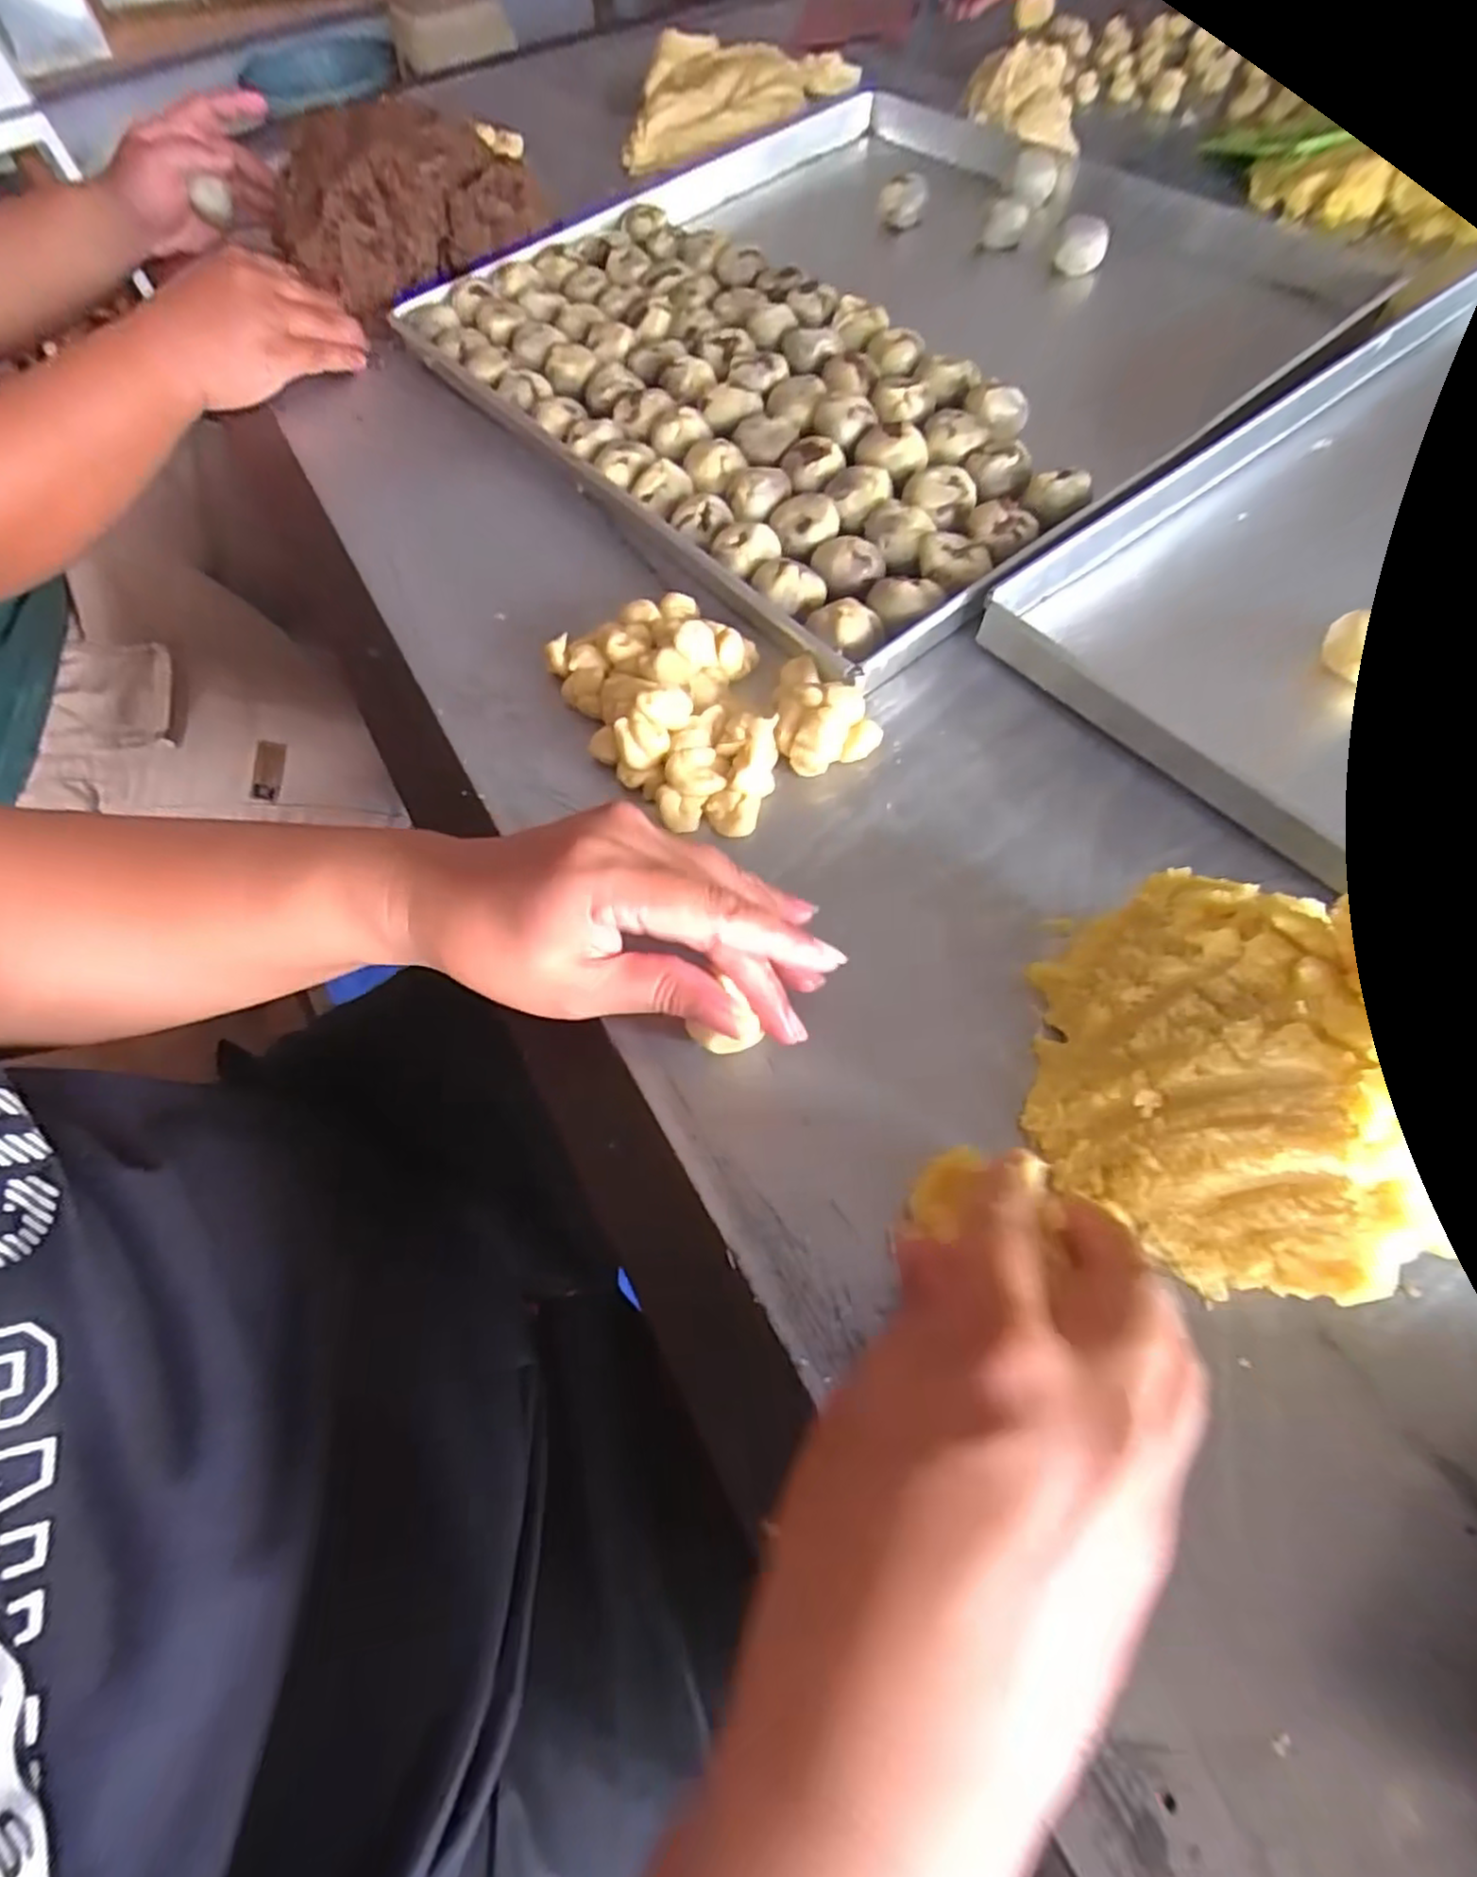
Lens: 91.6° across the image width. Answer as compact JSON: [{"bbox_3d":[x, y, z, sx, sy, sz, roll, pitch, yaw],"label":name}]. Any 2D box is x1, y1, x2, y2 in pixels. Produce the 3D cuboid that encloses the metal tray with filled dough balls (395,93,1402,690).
[{"bbox_3d":[0.088,-0.441,0.522,0.498,0.063,0.515,-38,67,-14],"label":"metal tray with filled dough balls"}]

